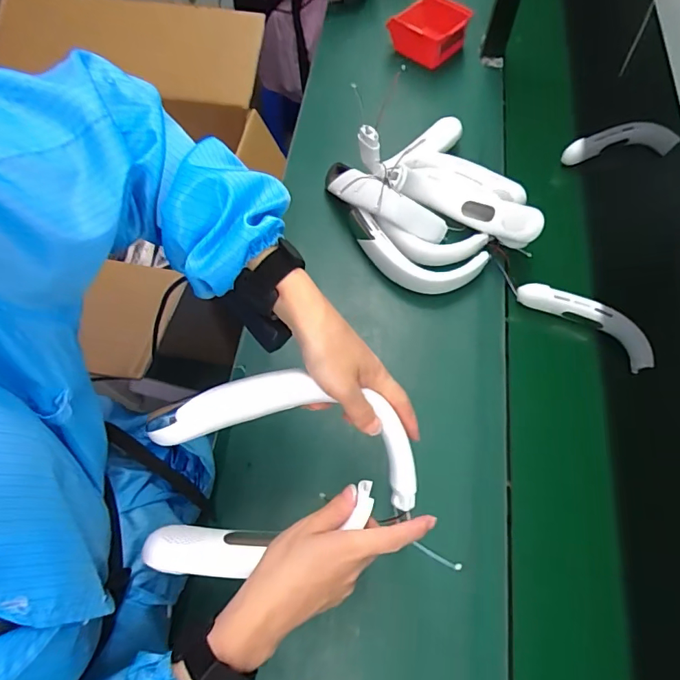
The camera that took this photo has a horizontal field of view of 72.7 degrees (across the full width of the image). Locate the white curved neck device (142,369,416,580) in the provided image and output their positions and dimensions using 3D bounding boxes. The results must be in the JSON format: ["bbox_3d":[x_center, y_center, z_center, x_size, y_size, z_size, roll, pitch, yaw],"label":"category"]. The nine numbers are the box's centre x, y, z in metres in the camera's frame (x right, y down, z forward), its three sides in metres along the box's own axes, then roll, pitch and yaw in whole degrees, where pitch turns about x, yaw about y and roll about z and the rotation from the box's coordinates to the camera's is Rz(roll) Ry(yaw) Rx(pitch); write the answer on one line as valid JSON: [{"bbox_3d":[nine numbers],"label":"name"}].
[{"bbox_3d":[-0.060,0.107,0.386,0.234,0.045,0.161,-19,102,-4],"label":"white curved neck device"}]

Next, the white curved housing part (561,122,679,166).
[{"bbox_3d":[0.504,-0.355,0.832,0.195,0.050,0.039,-6,64,-1],"label":"white curved housing part"}]

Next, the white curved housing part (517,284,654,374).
[{"bbox_3d":[0.355,-0.028,0.670,0.197,0.041,0.047,31,69,15],"label":"white curved housing part"}]

